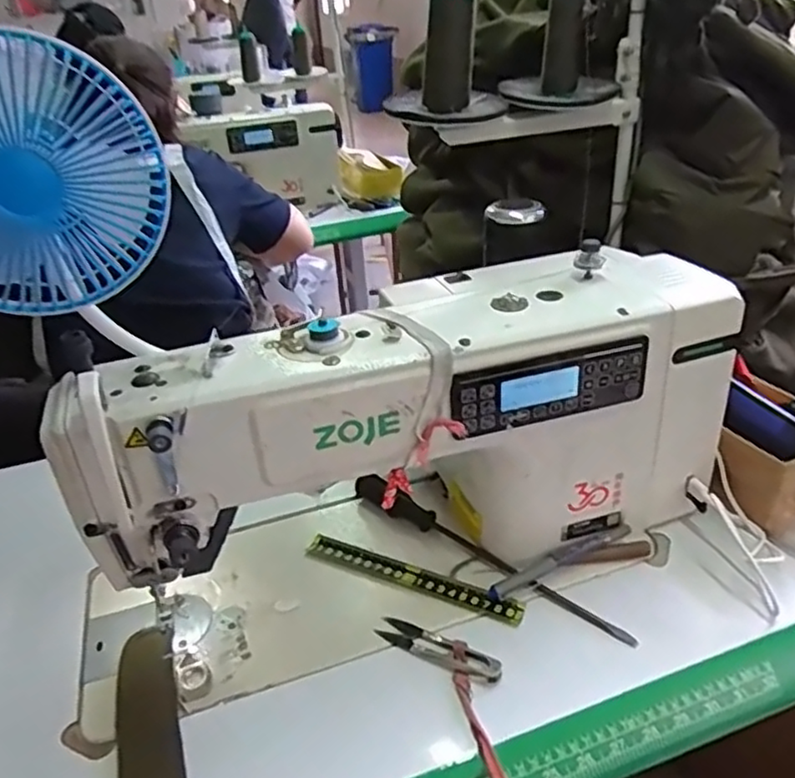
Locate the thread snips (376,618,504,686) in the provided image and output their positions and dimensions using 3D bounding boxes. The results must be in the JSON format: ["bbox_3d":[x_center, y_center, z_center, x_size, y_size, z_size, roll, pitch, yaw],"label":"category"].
[{"bbox_3d":[0.031,0.194,0.501,0.100,0.012,0.023,16,37,30],"label":"thread snips"}]

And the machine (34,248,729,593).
[{"bbox_3d":[0.010,0.032,0.552,0.485,0.238,0.156,-12,32,-13],"label":"machine"}]

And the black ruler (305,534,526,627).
[{"bbox_3d":[0.010,0.159,0.571,0.199,0.006,0.026,12,36,26],"label":"black ruler"}]

